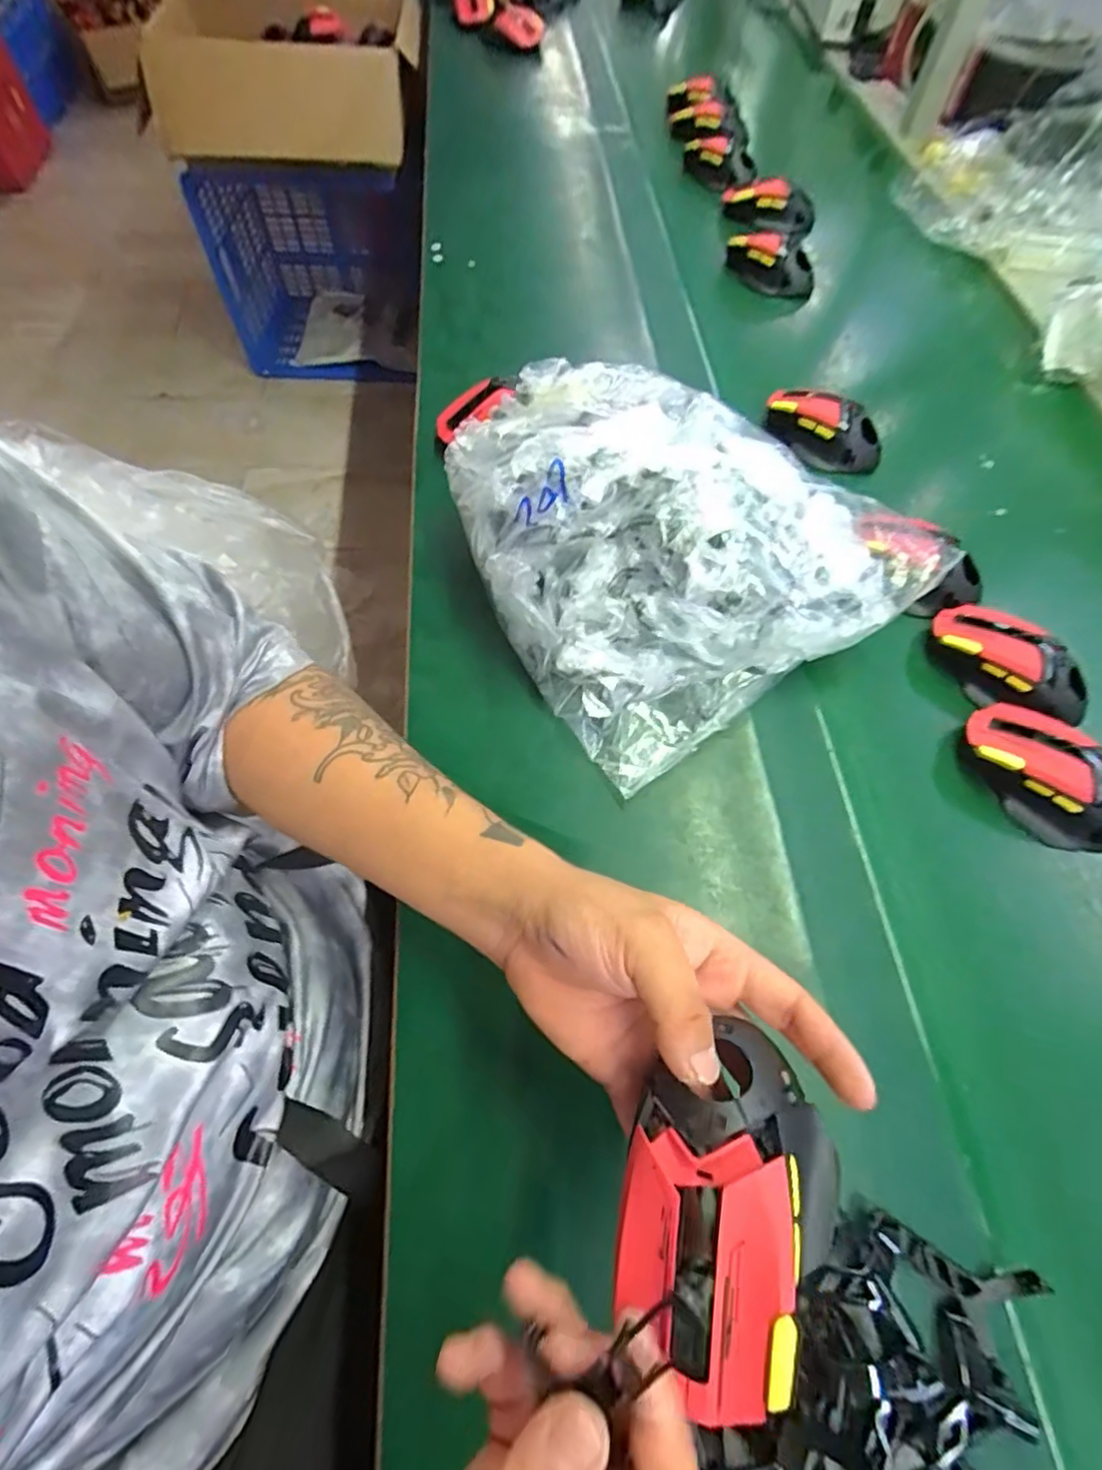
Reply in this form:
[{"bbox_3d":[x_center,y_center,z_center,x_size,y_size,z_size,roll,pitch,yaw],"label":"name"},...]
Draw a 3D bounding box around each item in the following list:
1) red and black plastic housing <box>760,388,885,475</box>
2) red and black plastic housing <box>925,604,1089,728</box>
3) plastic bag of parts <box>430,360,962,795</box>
[{"bbox_3d":[0.257,-0.289,0.568,0.119,0.043,0.042,35,67,16],"label":"red and black plastic housing"},{"bbox_3d":[0.337,-0.052,0.446,0.060,0.032,0.112,-39,69,-19],"label":"red and black plastic housing"},{"bbox_3d":[0.083,-0.157,0.461,0.266,0.122,0.298,-29,66,-15],"label":"plastic bag of parts"}]

